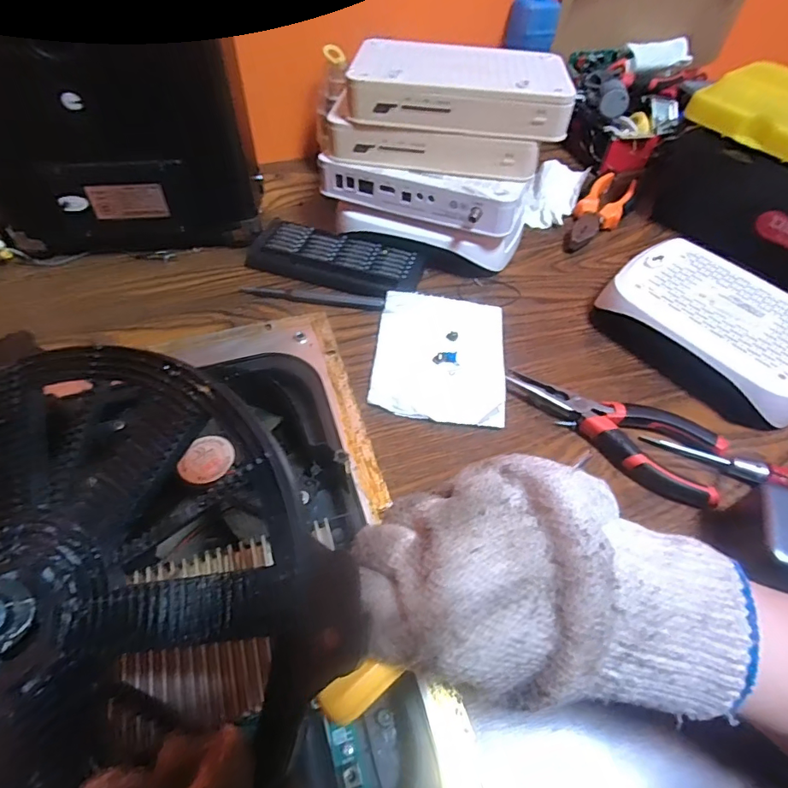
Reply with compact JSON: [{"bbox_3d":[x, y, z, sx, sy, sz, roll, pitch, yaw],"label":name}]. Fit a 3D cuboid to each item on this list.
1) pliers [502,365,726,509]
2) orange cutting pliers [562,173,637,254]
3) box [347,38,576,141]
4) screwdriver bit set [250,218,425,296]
[{"bbox_3d":[0.153,0.025,0.355,0.151,0.015,0.056,23,56,14],"label":"pliers"},{"bbox_3d":[0.213,-0.188,0.512,0.044,0.025,0.134,27,57,17],"label":"orange cutting pliers"},{"bbox_3d":[0.056,-0.264,0.418,0.175,0.031,0.111,6,53,2],"label":"box"},{"bbox_3d":[-0.054,-0.125,0.455,0.155,0.018,0.061,14,54,8],"label":"screwdriver bit set"}]

